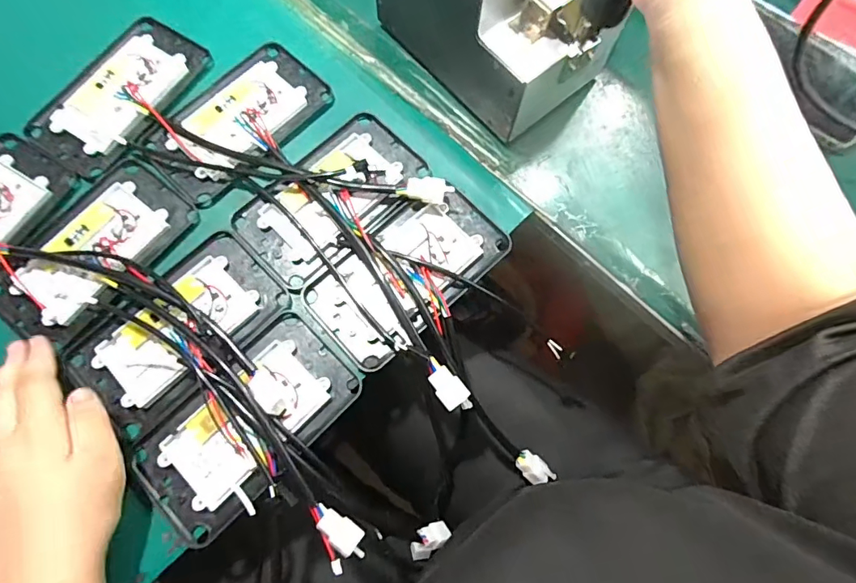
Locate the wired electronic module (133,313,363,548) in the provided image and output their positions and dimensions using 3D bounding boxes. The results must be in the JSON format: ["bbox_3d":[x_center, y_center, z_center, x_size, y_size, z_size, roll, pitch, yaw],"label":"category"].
[{"bbox_3d":[-0.130,0.096,0.345,0.085,0.019,0.158,43,76,11],"label":"wired electronic module"}]

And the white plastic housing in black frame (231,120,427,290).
[{"bbox_3d":[-0.079,-0.082,0.394,0.153,0.016,0.087,-42,78,-13],"label":"white plastic housing in black frame"}]

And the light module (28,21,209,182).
[{"bbox_3d":[-0.268,-0.175,0.417,0.098,0.012,0.154,35,75,9],"label":"light module"}]

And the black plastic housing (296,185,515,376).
[{"bbox_3d":[-0.013,-0.018,0.375,0.157,0.018,0.086,-39,78,-12],"label":"black plastic housing"}]

